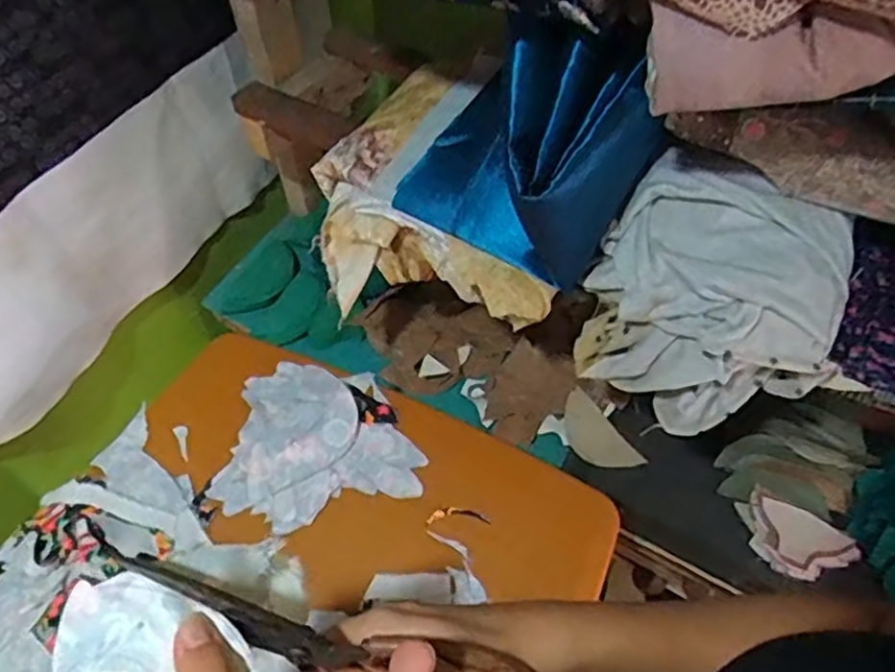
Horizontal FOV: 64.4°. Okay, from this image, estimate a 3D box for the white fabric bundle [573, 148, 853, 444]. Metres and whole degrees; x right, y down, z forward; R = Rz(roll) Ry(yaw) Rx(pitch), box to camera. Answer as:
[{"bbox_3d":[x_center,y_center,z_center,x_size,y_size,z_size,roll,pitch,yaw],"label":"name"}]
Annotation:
[{"bbox_3d":[0.215,-0.027,0.579,0.190,0.162,0.137,29,59,19],"label":"white fabric bundle"}]

